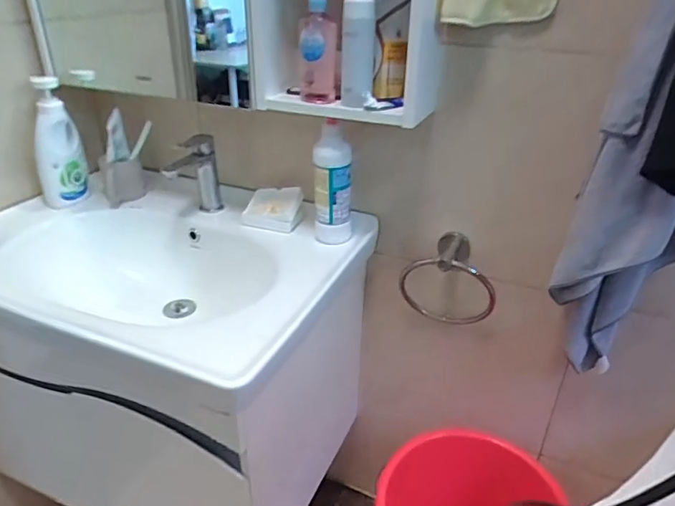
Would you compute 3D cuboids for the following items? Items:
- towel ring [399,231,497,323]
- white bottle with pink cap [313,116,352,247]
[{"bbox_3d":[0.215,0.059,1.007,0.184,0.188,0.080,9,29,13],"label":"towel ring"},{"bbox_3d":[-0.008,-0.119,0.951,0.072,0.221,0.072,2,28,1],"label":"white bottle with pink cap"}]

